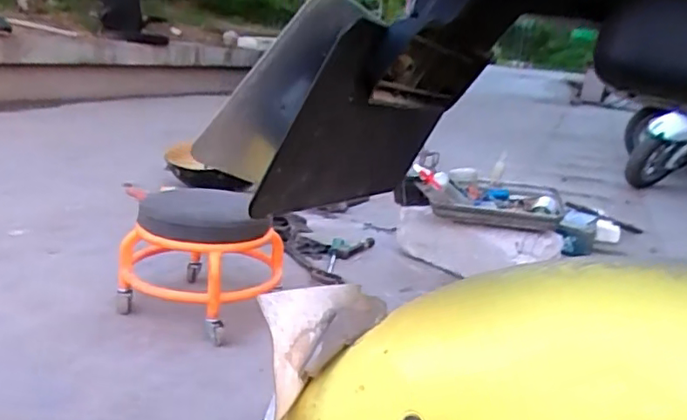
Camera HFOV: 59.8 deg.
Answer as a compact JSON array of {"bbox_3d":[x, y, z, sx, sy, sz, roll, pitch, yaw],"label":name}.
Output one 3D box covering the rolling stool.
[{"bbox_3d":[-0.324,0.101,1.335,0.333,0.252,0.350,0,15,-20],"label":"rolling stool"}]

